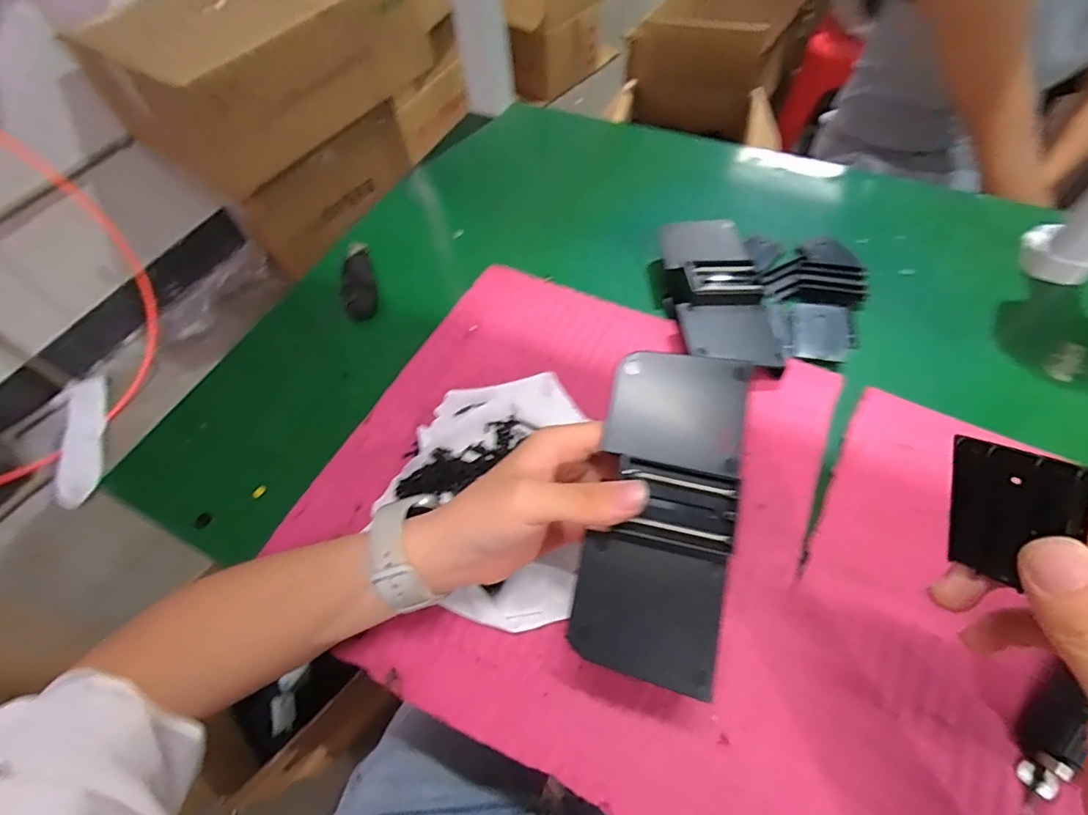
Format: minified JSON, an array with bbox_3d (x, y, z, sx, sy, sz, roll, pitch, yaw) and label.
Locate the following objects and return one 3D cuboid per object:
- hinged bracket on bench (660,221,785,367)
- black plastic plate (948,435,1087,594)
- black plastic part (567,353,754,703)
[{"bbox_3d":[0.145,-0.097,0.415,0.094,0.033,0.152,-1,58,4],"label":"hinged bracket on bench"},{"bbox_3d":[0.154,0.036,0.164,0.007,0.047,0.033,-17,19,-29],"label":"black plastic plate"},{"bbox_3d":[0.061,0.050,0.253,0.070,0.024,0.160,10,75,11],"label":"black plastic part"}]

